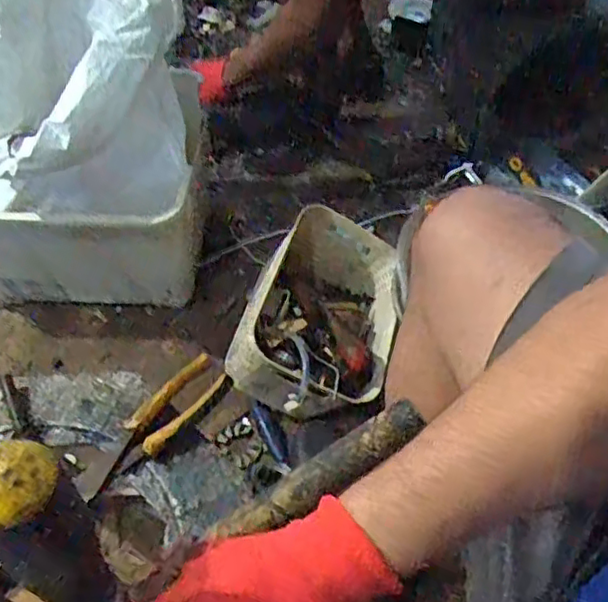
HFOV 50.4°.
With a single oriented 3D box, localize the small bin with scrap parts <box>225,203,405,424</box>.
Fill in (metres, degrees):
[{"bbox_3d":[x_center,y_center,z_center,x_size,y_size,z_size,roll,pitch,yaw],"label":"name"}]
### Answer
[{"bbox_3d":[0.025,0.024,0.936,0.213,0.127,0.316,13,54,12],"label":"small bin with scrap parts"}]

